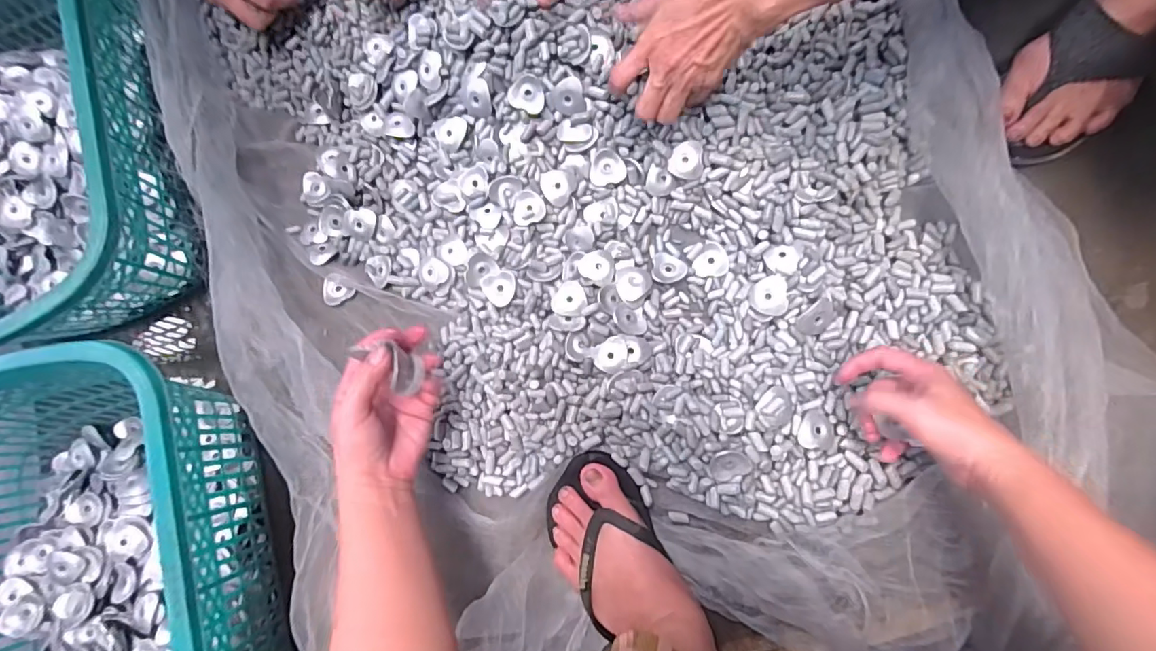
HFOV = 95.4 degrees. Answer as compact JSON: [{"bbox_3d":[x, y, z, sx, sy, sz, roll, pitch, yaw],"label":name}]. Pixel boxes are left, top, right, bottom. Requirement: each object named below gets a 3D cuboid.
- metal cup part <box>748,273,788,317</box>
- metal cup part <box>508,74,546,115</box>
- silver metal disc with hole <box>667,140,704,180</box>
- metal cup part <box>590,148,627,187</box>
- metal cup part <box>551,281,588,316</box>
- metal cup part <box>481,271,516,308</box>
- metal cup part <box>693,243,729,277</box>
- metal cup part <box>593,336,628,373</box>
[{"bbox_3d":[0.176,-0.028,0.489,0.034,0.010,0.037,-3,85,37],"label":"metal cup part"},{"bbox_3d":[-0.049,-0.232,0.526,0.037,0.013,0.034,21,118,4],"label":"metal cup part"},{"bbox_3d":[0.104,-0.159,0.509,0.033,0.009,0.035,3,104,13],"label":"silver metal disc with hole"},{"bbox_3d":[0.029,-0.159,0.527,0.036,0.010,0.033,-9,85,8],"label":"metal cup part"},{"bbox_3d":[-0.009,-0.024,0.520,0.034,0.007,0.033,-1,86,9],"label":"metal cup part"},{"bbox_3d":[-0.078,-0.036,0.529,0.034,0.012,0.033,-9,85,8],"label":"metal cup part"},{"bbox_3d":[0.131,-0.065,0.521,0.033,0.007,0.033,0,86,9],"label":"metal cup part"},{"bbox_3d":[0.031,0.027,0.501,0.032,0.012,0.033,0,86,9],"label":"metal cup part"}]

